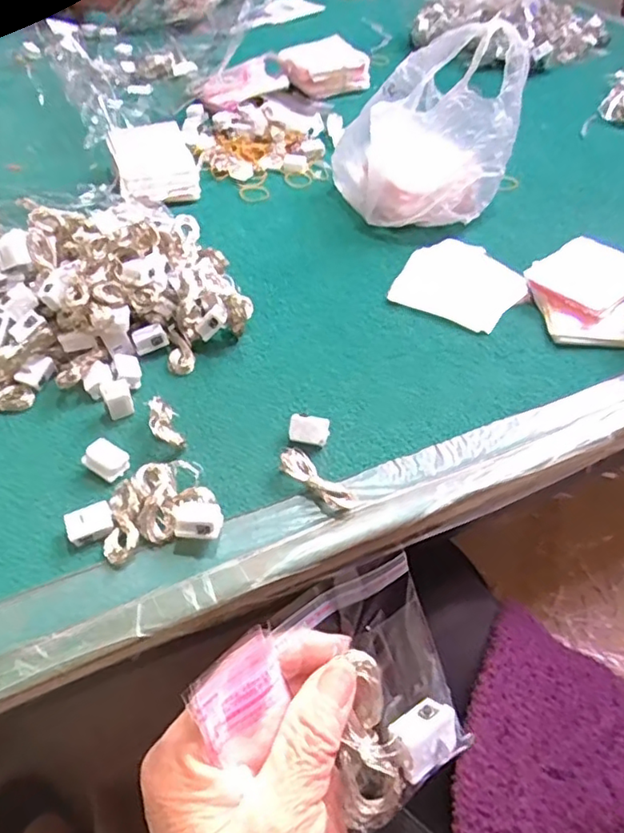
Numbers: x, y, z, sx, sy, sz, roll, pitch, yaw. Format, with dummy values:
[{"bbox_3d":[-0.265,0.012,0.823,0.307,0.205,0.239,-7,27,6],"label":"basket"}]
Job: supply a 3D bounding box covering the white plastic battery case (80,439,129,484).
[{"bbox_3d":[-0.141,0.030,0.408,0.029,0.010,0.023,40,62,-1],"label":"white plastic battery case"}]

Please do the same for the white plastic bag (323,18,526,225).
[{"bbox_3d":[0.112,-0.280,0.584,0.172,0.166,0.111,3,49,1],"label":"white plastic bag"}]

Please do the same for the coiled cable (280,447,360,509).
[{"bbox_3d":[0.005,0.044,0.405,0.060,0.015,0.021,33,56,24],"label":"coiled cable"}]

